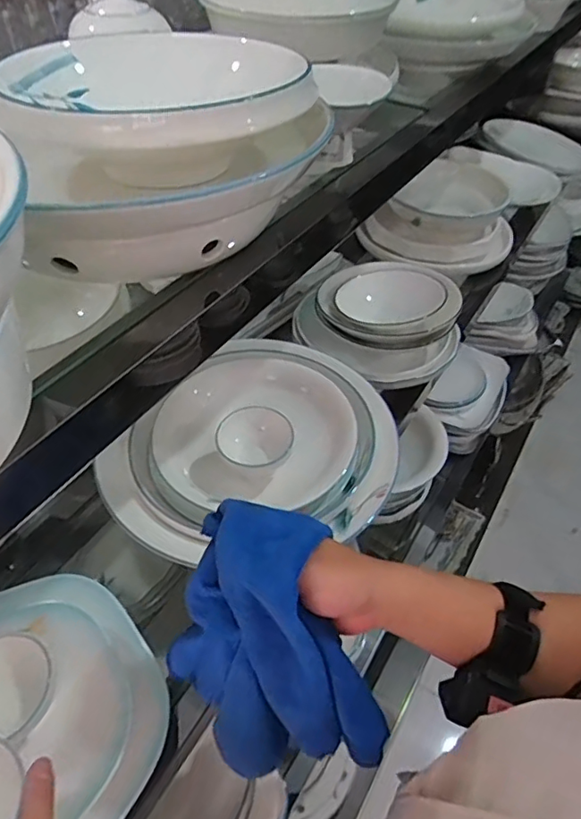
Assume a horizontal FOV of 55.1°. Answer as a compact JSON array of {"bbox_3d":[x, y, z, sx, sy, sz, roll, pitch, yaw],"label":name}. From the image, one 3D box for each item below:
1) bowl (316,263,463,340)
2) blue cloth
[{"bbox_3d":[0.150,-0.167,0.863,0.197,0.051,0.197,1,47,-1],"label":"bowl"},{"bbox_3d":[-0.013,0.200,0.440,0.131,0.243,0.084,-21,20,-20],"label":"blue cloth"}]

